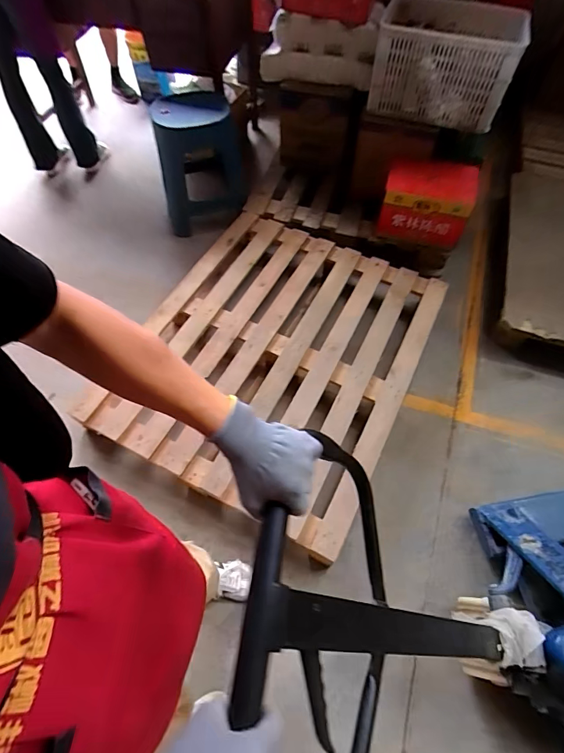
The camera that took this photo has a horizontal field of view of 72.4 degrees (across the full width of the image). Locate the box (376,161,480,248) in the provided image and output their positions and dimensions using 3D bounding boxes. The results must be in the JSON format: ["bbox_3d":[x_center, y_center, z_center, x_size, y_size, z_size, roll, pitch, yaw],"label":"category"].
[{"bbox_3d":[0.635,-0.777,1.719,0.370,0.269,0.239,10,61,4],"label":"box"}]

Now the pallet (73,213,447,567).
[{"bbox_3d":[-0.024,-0.123,1.513,1.023,0.120,1.224,24,63,11],"label":"pallet"}]

